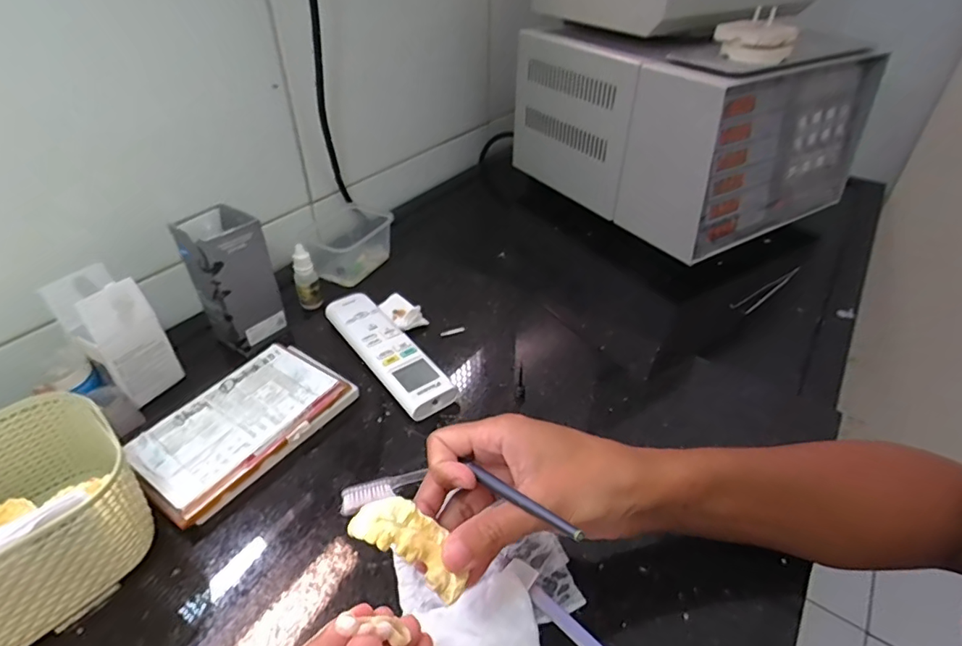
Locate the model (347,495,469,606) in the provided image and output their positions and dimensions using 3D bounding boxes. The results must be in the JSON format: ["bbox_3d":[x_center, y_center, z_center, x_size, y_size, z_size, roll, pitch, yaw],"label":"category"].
[{"bbox_3d":[-0.034,0.114,0.264,0.065,0.016,0.025,42,47,-1],"label":"model"}]

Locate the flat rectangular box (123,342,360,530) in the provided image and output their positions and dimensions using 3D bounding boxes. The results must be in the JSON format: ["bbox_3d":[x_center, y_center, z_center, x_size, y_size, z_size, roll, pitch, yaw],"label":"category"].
[{"bbox_3d":[-0.190,0.080,0.418,0.095,0.027,0.158,25,45,29],"label":"flat rectangular box"}]

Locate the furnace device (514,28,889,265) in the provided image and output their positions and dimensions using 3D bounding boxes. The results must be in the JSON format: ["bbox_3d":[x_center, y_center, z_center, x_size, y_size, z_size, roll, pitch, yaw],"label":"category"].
[{"bbox_3d":[0.295,-0.296,0.735,0.354,0.198,0.353,-20,43,-24],"label":"furnace device"}]

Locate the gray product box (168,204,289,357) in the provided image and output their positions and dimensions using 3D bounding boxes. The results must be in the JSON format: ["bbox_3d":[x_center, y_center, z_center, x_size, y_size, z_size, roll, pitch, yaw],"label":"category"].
[{"bbox_3d":[-0.237,-0.042,0.498,0.053,0.130,0.063,29,47,33],"label":"gray product box"}]

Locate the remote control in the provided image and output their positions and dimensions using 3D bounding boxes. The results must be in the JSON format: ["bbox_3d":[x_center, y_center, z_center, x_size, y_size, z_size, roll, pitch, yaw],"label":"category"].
[{"bbox_3d":[-0.089,0.025,0.486,0.047,0.025,0.174,-26,44,-28],"label":"remote control"}]

